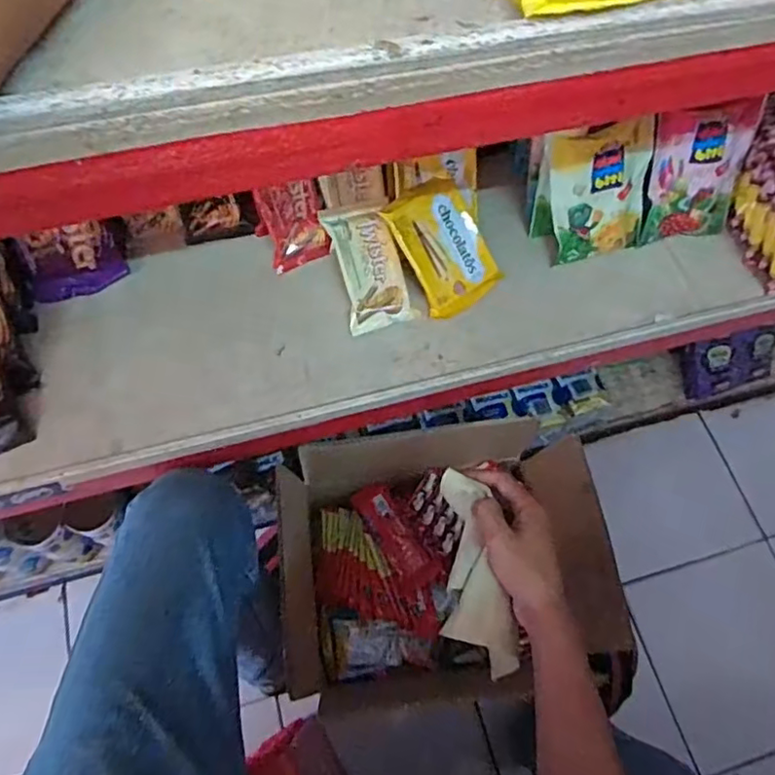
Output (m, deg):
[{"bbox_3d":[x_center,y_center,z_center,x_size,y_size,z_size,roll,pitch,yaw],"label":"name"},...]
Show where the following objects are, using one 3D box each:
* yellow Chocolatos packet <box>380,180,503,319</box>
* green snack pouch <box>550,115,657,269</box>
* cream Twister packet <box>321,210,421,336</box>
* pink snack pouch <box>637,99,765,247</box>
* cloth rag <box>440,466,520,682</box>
[{"bbox_3d":[0.064,-0.154,0.645,0.091,0.014,0.132,-31,104,-12],"label":"yellow Chocolatos packet"},{"bbox_3d":[0.233,-0.213,0.651,0.110,0.118,0.081,-16,68,-10],"label":"green snack pouch"},{"bbox_3d":[-0.020,-0.134,0.648,0.071,0.017,0.136,-17,90,-9],"label":"cream Twister packet"},{"bbox_3d":[0.349,-0.238,0.663,0.111,0.146,0.023,-6,37,-4],"label":"pink snack pouch"},{"bbox_3d":[0.079,0.169,0.554,0.060,0.032,0.182,-6,65,-6],"label":"cloth rag"}]

